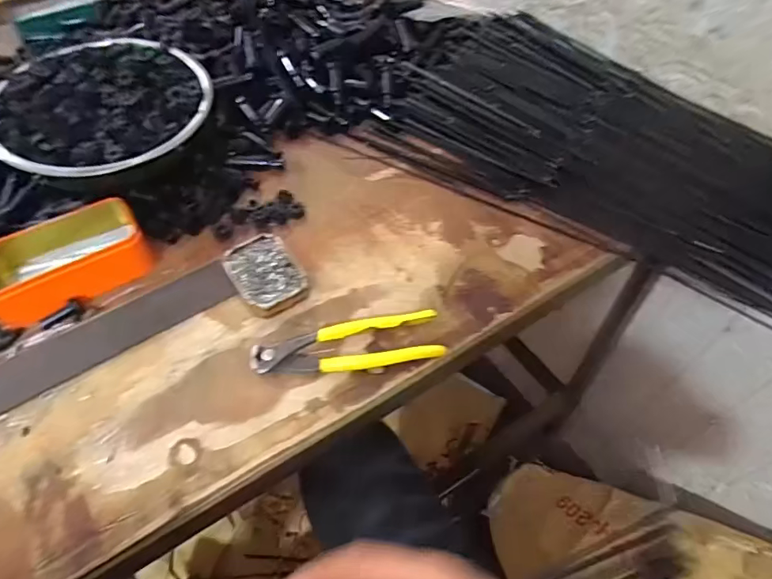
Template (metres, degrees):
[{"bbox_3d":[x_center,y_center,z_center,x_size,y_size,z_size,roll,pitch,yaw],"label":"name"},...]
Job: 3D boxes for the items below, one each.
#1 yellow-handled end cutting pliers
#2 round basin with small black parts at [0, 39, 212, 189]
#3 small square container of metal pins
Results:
[{"bbox_3d":[-0.034,0.048,0.435,0.166,0.011,0.048,-4,52,-3],"label":"yellow-handled end cutting pliers"},{"bbox_3d":[-0.301,-0.193,0.531,0.197,0.080,0.200,14,53,11],"label":"round basin with small black parts"},{"bbox_3d":[-0.119,-0.016,0.477,0.061,0.022,0.086,-28,57,-20],"label":"small square container of metal pins"}]

